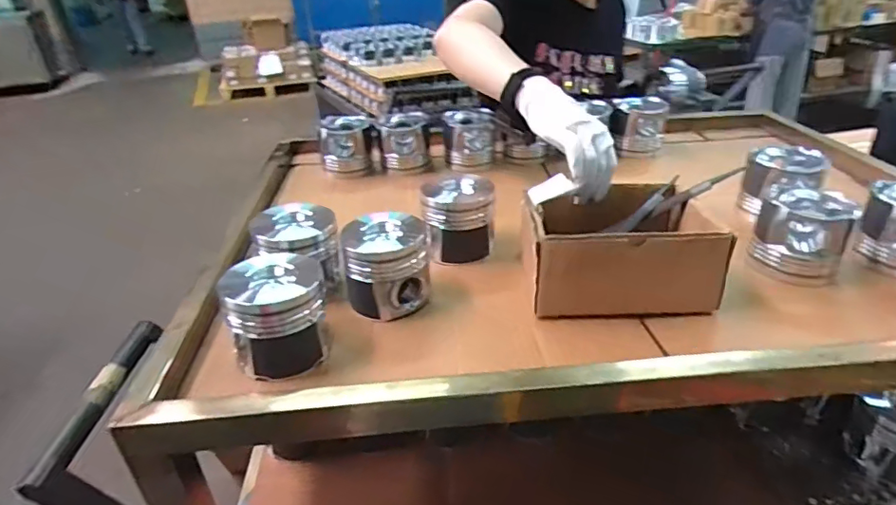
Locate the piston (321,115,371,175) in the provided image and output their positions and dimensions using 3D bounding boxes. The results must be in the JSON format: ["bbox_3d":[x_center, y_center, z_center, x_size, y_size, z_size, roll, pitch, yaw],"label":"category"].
[{"bbox_3d":[-0.187,-0.197,1.006,0.093,0.086,0.088,-9,31,-10],"label":"piston"}]

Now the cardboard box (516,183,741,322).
[{"bbox_3d":[0.192,-0.014,0.633,0.195,0.090,0.177,-2,31,2],"label":"cardboard box"}]

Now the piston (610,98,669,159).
[{"bbox_3d":[0.352,-0.234,1.014,0.095,0.088,0.079,8,33,18],"label":"piston"}]

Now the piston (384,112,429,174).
[{"bbox_3d":[-0.079,-0.201,1.002,0.090,0.089,0.083,-5,31,-3],"label":"piston"}]

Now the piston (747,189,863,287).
[{"bbox_3d":[0.418,-0.020,0.649,0.097,0.088,0.097,18,37,31],"label":"piston"}]

